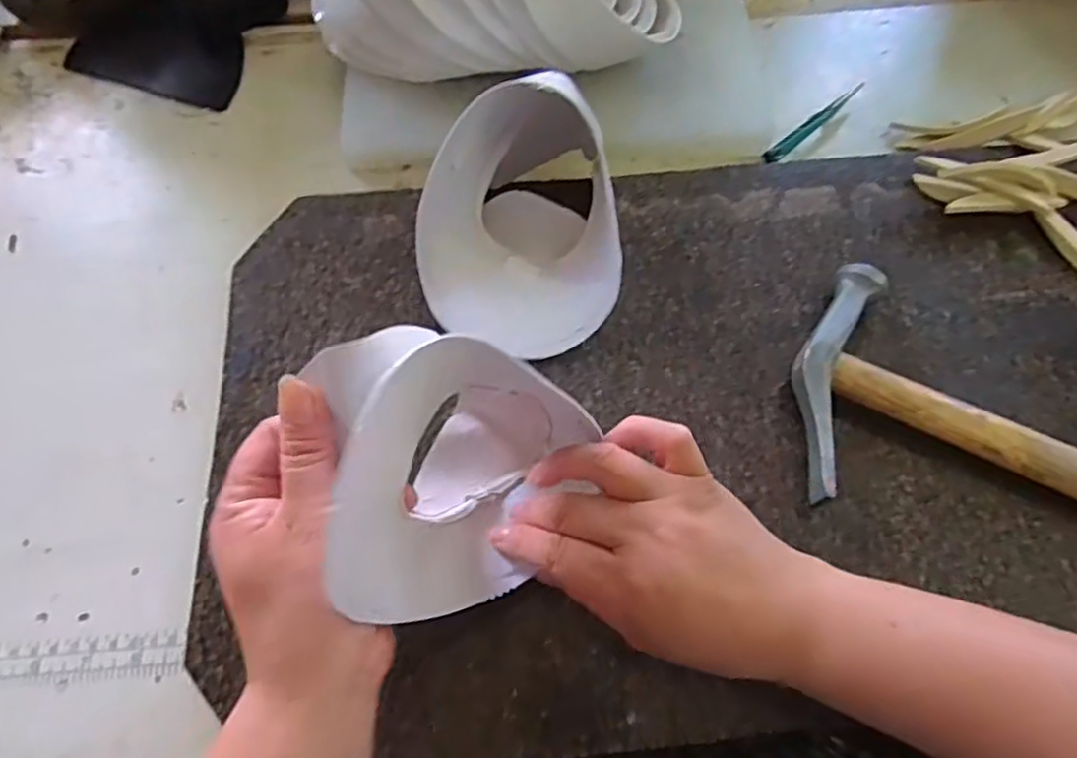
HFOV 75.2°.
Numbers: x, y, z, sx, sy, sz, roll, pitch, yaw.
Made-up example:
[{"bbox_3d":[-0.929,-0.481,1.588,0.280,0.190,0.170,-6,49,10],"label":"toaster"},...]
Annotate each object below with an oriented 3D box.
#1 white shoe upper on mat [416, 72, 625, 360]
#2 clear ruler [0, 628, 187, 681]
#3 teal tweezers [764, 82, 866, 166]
[{"bbox_3d":[-0.008,-0.103,0.413,0.122,0.087,0.159,6,64,3],"label":"white shoe upper on mat"},{"bbox_3d":[-0.295,0.149,0.360,0.222,0.004,0.020,-4,64,-2],"label":"clear ruler"},{"bbox_3d":[0.200,-0.187,0.506,0.103,0.009,0.012,-39,70,-17],"label":"teal tweezers"}]

